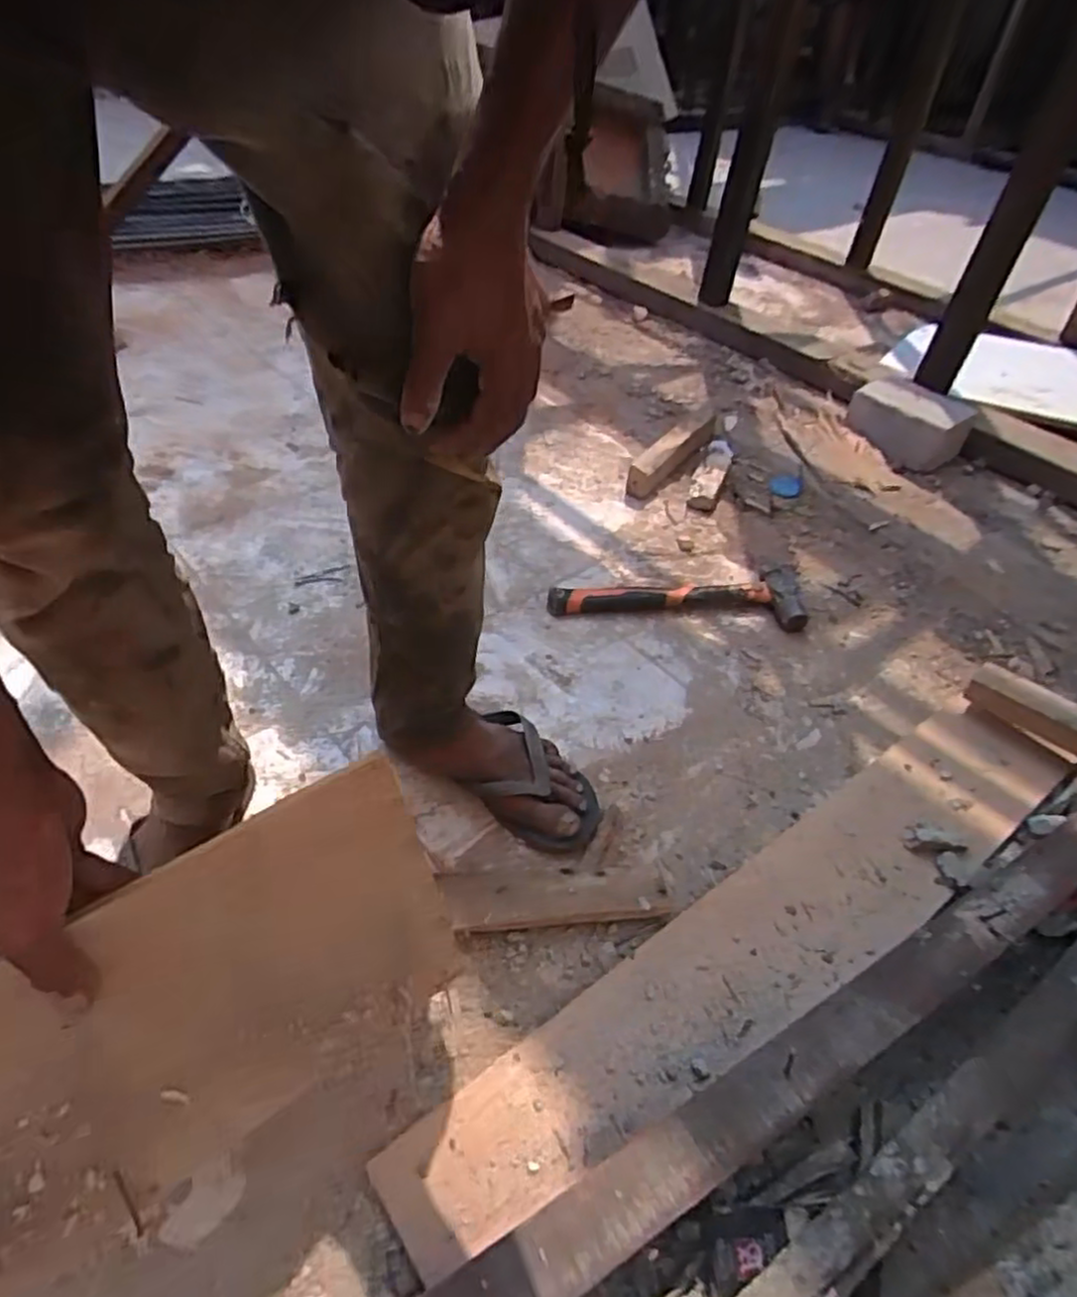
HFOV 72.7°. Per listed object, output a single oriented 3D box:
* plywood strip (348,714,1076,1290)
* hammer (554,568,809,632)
[{"bbox_3d":[0.237,0.265,0.711,0.846,0.021,0.141,-25,47,-27],"label":"plywood strip"},{"bbox_3d":[0.199,-0.077,1.052,0.369,0.042,0.100,3,44,-5],"label":"hammer"}]

